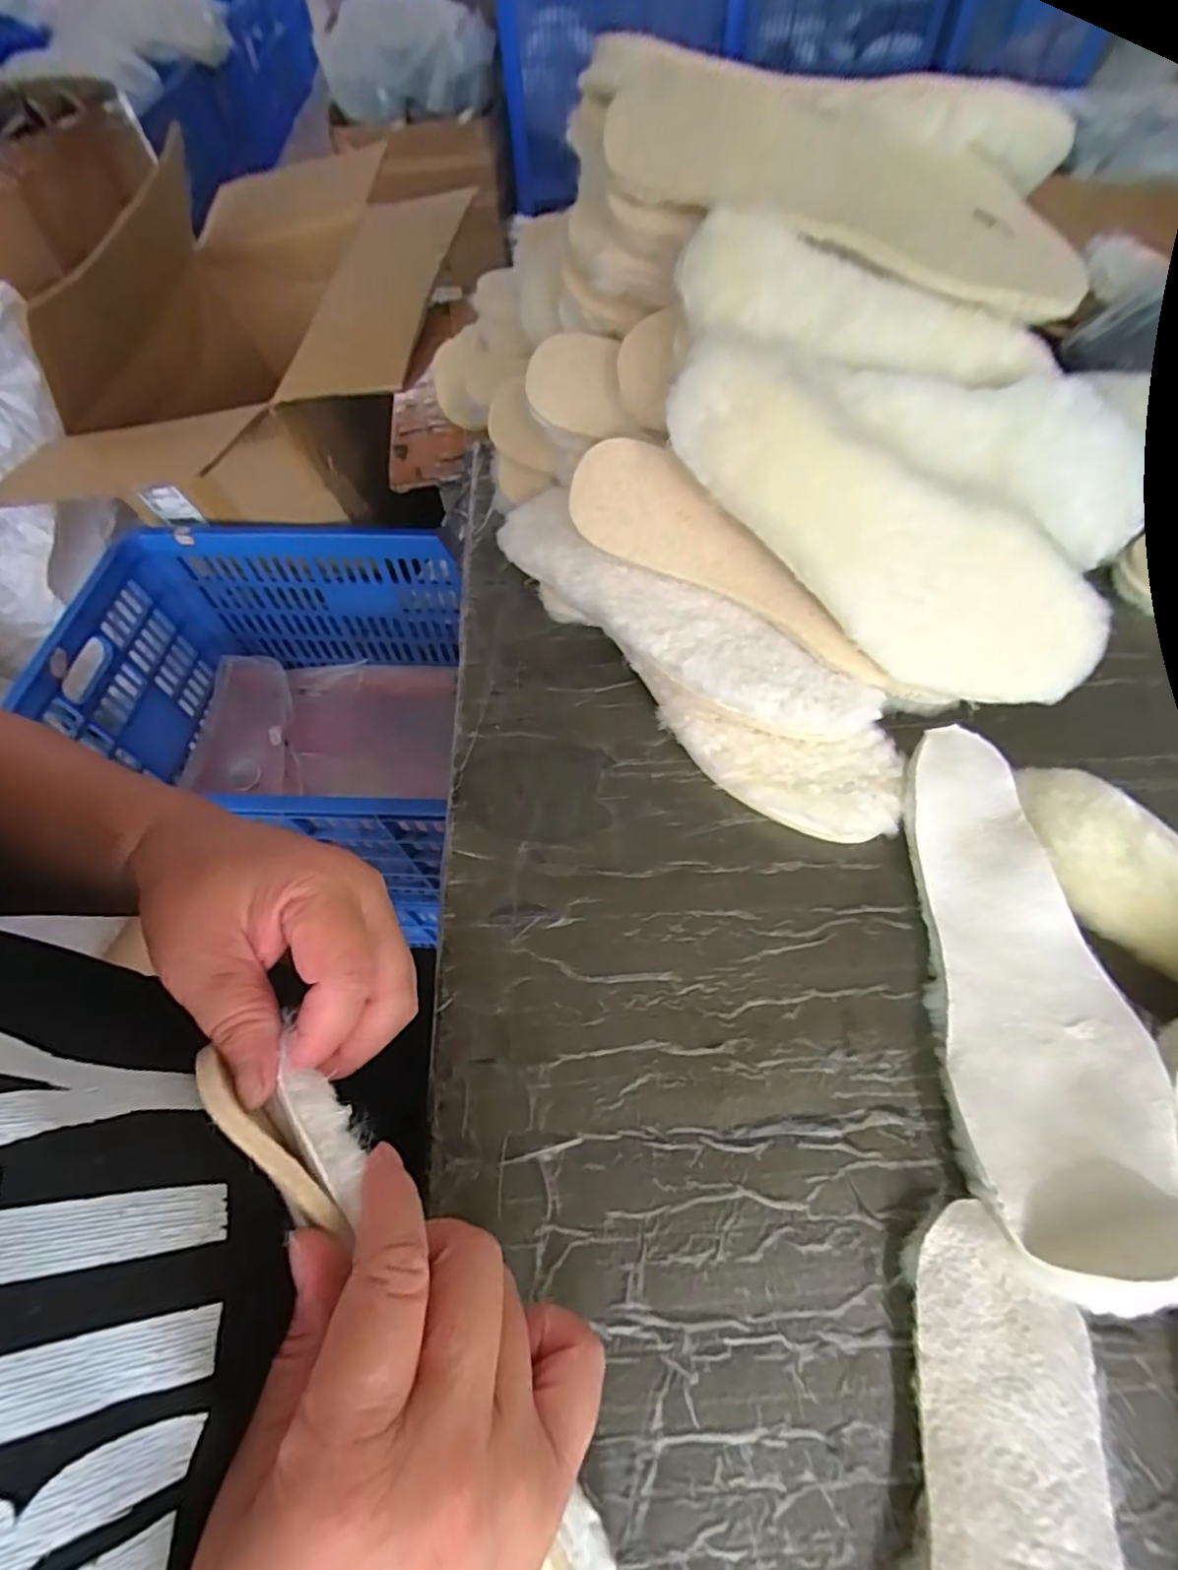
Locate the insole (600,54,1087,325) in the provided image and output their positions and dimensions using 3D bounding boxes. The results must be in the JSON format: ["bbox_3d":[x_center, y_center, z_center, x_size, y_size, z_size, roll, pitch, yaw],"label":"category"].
[{"bbox_3d":[0.142,-0.326,0.330,0.263,0.025,0.087,13,82,-5],"label":"insole"}]

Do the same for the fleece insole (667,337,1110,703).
[{"bbox_3d":[0.158,-0.128,0.332,0.270,0.092,0.023,29,22,-6],"label":"fleece insole"}]

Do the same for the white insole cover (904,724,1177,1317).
[{"bbox_3d":[0.222,0.090,0.303,0.090,0.030,0.258,4,61,4],"label":"white insole cover"}]

